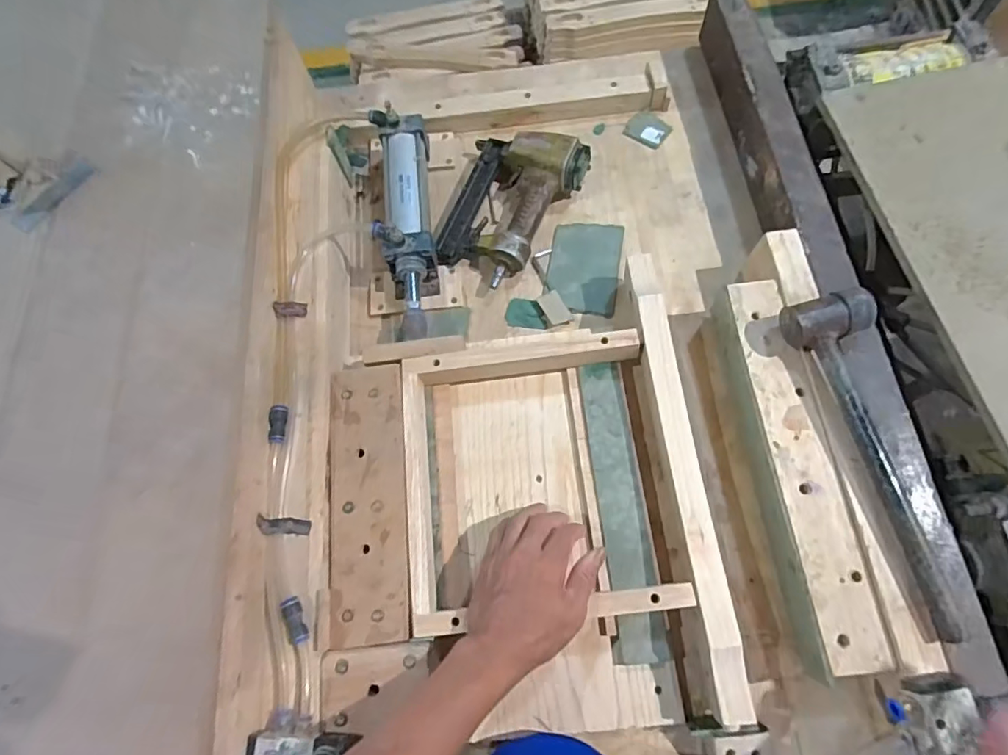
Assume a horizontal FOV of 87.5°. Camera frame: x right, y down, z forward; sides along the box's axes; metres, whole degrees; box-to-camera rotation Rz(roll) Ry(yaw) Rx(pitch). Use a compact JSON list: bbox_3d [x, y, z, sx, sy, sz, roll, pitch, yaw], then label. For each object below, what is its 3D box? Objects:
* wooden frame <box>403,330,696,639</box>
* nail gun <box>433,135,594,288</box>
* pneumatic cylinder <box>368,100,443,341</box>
[{"bbox_3d":[0.031,0.100,0.567,0.265,0.044,0.296,-7,69,1],"label":"wooden frame"},{"bbox_3d":[-0.002,-0.236,0.701,0.152,0.053,0.221,27,74,12],"label":"nail gun"},{"bbox_3d":[-0.122,-0.195,0.676,0.068,0.080,0.318,-8,70,0],"label":"pneumatic cylinder"}]

